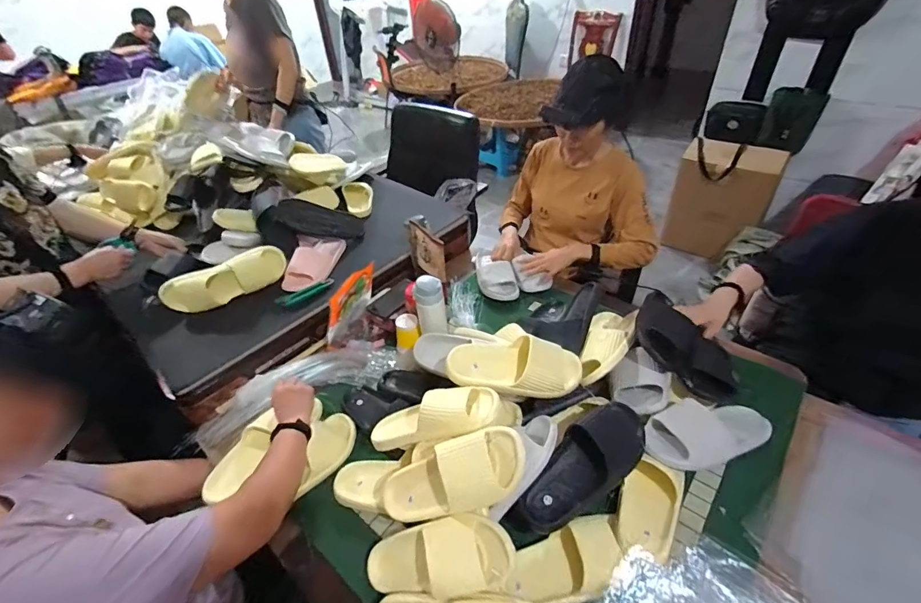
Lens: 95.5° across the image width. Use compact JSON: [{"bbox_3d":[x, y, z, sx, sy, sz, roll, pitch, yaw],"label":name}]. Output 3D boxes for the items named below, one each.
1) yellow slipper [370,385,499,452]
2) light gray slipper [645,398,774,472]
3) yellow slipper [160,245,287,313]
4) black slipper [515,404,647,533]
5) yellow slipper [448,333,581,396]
[{"bbox_3d":[-0.058,0.201,0.746,0.245,0.075,0.089,-25,34,25],"label":"yellow slipper"},{"bbox_3d":[0.460,0.237,0.766,0.261,0.071,0.107,-10,41,-7],"label":"light gray slipper"},{"bbox_3d":[-0.600,-0.051,1.085,0.290,0.111,0.061,-22,44,-19],"label":"yellow slipper"},{"bbox_3d":[0.207,0.273,0.701,0.268,0.071,0.103,-40,50,-14],"label":"black slipper"},{"bbox_3d":[0.106,0.125,0.807,0.255,0.070,0.113,3,41,9],"label":"yellow slipper"}]

